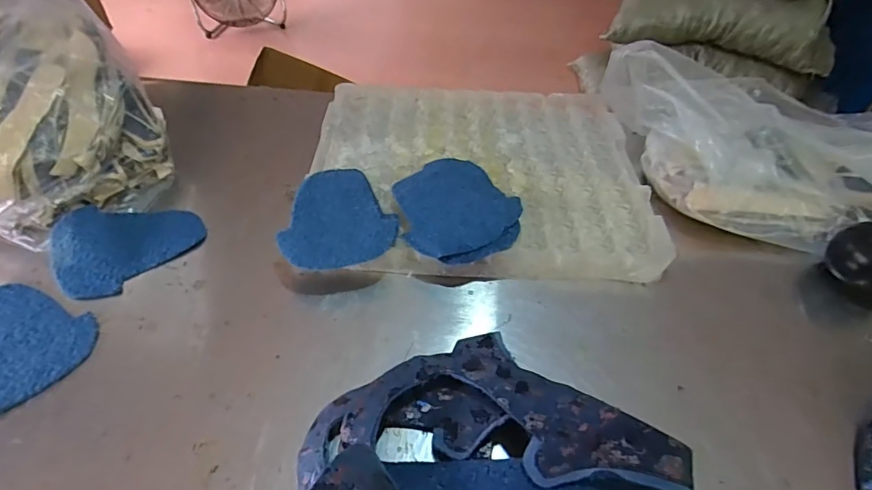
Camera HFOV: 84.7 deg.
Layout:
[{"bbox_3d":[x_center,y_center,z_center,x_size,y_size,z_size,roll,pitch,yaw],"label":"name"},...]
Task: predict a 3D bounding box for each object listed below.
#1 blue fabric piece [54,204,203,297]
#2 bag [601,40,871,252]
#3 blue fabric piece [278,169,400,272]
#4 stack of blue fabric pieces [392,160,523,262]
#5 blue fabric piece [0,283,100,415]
[{"bbox_3d":[-0.360,-0.011,0.555,0.149,0.022,0.120,-33,57,-28],"label":"blue fabric piece"},{"bbox_3d":[0.493,-0.140,0.652,0.483,0.114,0.310,4,48,1],"label":"bag"},{"bbox_3d":[-0.122,-0.033,0.554,0.128,0.014,0.157,-24,53,-22],"label":"blue fabric piece"},{"bbox_3d":[0.021,-0.045,0.578,0.151,0.010,0.164,-26,52,-28],"label":"stack of blue fabric pieces"},{"bbox_3d":[-0.420,0.099,0.462,0.153,0.006,0.121,18,50,13],"label":"blue fabric piece"}]

